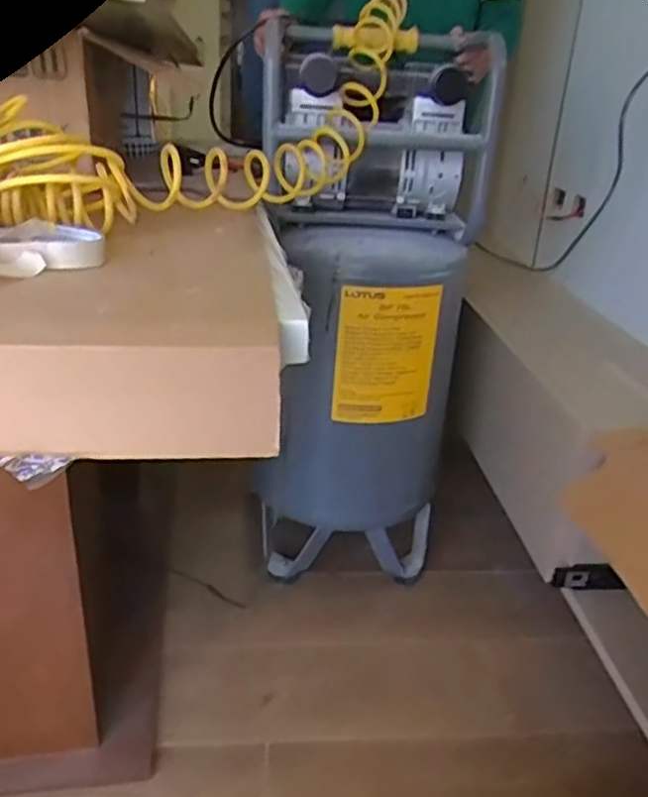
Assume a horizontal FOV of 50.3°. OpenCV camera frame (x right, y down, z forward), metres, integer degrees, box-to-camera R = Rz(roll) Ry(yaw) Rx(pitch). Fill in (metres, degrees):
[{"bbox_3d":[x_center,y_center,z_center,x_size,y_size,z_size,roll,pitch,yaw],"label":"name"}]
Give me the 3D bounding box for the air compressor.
[{"bbox_3d":[0.066,-0.103,1.225,0.350,0.946,0.360,6,26,6],"label":"air compressor"}]

